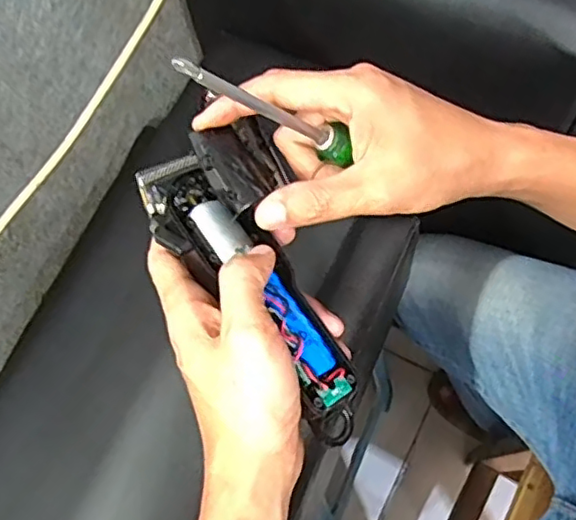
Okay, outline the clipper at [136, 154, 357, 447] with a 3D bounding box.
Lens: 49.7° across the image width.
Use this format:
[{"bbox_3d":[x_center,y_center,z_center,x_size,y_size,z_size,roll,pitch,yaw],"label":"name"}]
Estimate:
[{"bbox_3d":[-0.018,0.014,0.335,0.044,0.029,0.178,-37,79,-13],"label":"clipper"}]

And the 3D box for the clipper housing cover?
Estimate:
[{"bbox_3d":[-0.024,-0.053,0.340,0.043,0.022,0.049,-28,66,-10],"label":"clipper housing cover"}]

